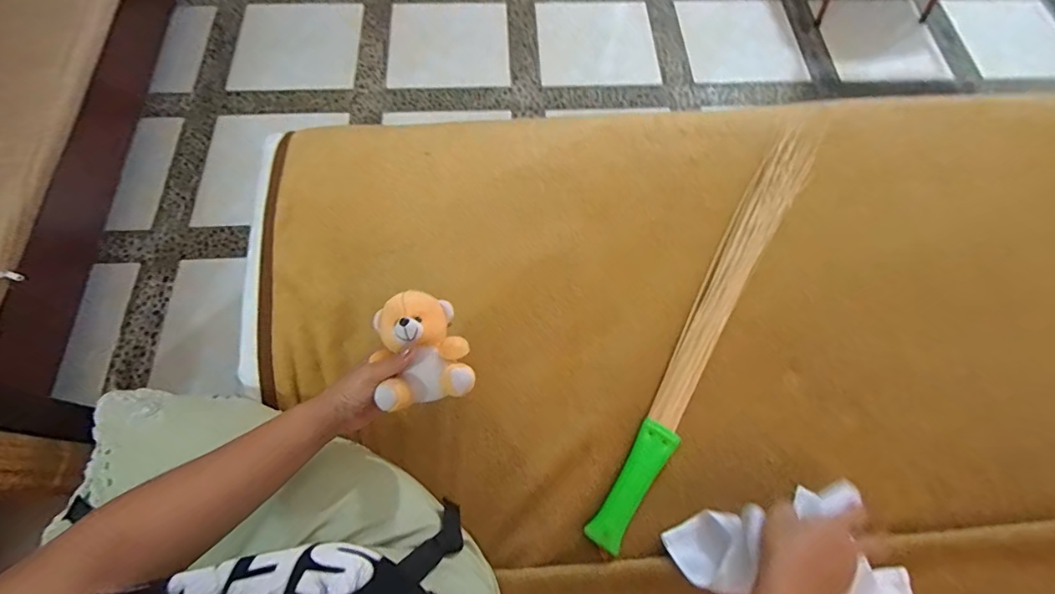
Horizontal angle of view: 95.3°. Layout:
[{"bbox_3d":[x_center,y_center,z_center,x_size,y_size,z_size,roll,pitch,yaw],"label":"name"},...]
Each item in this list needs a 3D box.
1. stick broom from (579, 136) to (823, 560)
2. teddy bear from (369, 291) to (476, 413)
[{"bbox_3d":[0.266,0.011,0.682,0.068,0.024,0.700,31,70,11],"label":"stick broom"},{"bbox_3d":[-0.115,0.054,0.519,0.096,0.068,0.112,-11,68,-6],"label":"teddy bear"}]

